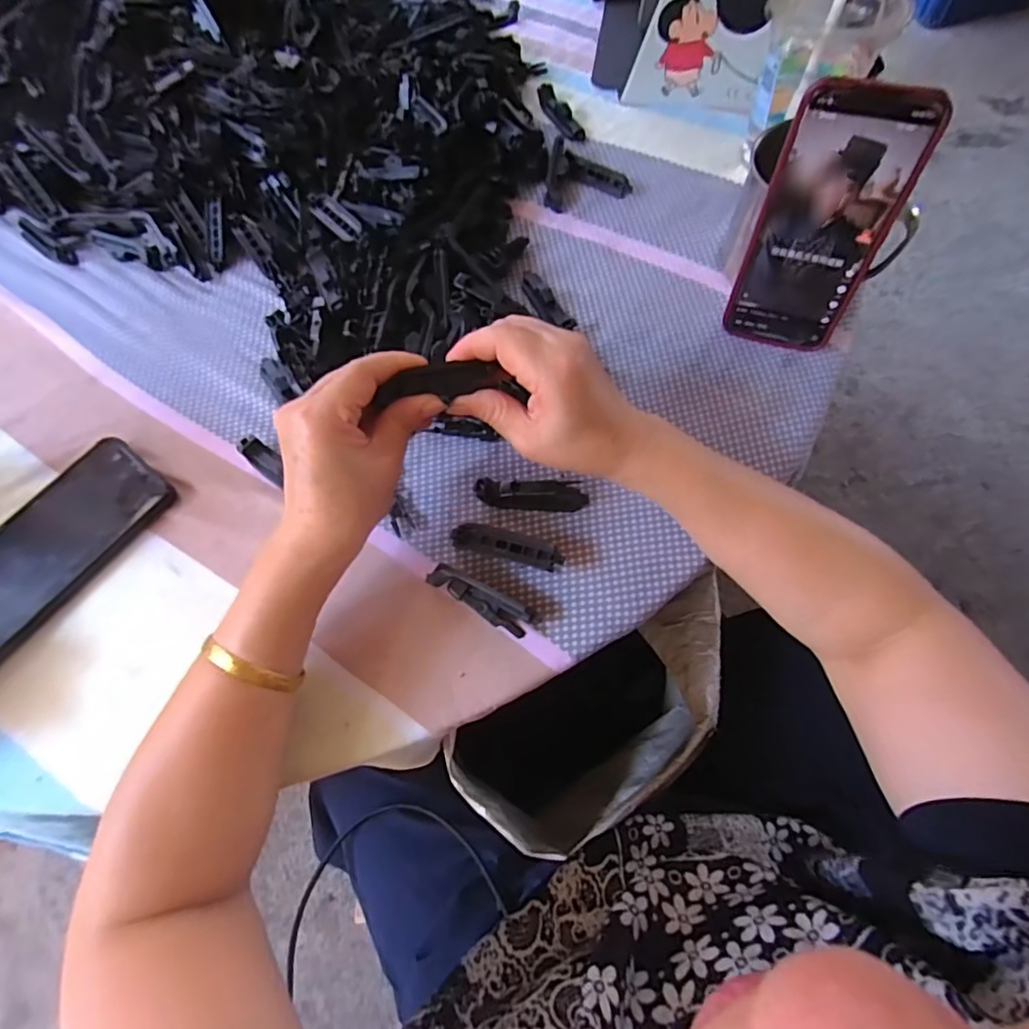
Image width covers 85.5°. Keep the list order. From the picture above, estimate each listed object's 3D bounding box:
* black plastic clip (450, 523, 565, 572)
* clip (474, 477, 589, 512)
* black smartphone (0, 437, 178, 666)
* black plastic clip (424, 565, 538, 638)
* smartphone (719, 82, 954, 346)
[{"bbox_3d":[-0.005,0.021,0.358,0.073,0.016,0.018,14,70,8],"label":"black plastic clip"},{"bbox_3d":[0.012,-0.015,0.374,0.073,0.017,0.024,2,69,4],"label":"clip"},{"bbox_3d":[-0.315,0.021,0.376,0.086,0.011,0.161,37,75,16],"label":"black smartphone"},{"bbox_3d":[-0.021,0.053,0.350,0.071,0.015,0.019,27,72,13],"label":"black plastic clip"},{"bbox_3d":[0.193,-0.178,0.355,0.074,0.160,0.006,19,55,14],"label":"smartphone"}]

